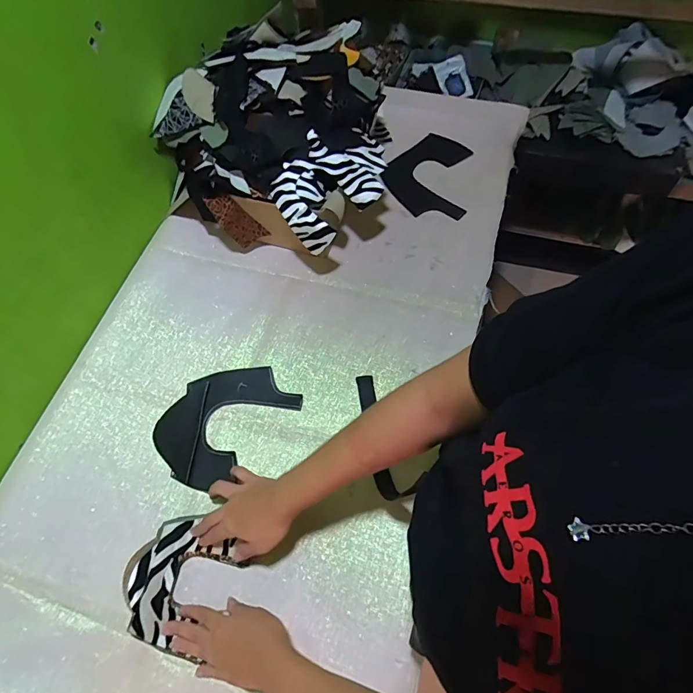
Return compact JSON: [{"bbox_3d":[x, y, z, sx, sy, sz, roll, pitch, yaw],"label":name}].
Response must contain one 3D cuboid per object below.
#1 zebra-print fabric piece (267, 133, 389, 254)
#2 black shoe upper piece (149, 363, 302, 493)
[{"bbox_3d":[-0.025,-0.254,0.639,0.132,0.026,0.186,44,87,-7],"label":"zebra-print fabric piece"},{"bbox_3d":[-0.183,0.107,0.611,0.151,0.008,0.190,33,70,16],"label":"black shoe upper piece"}]

